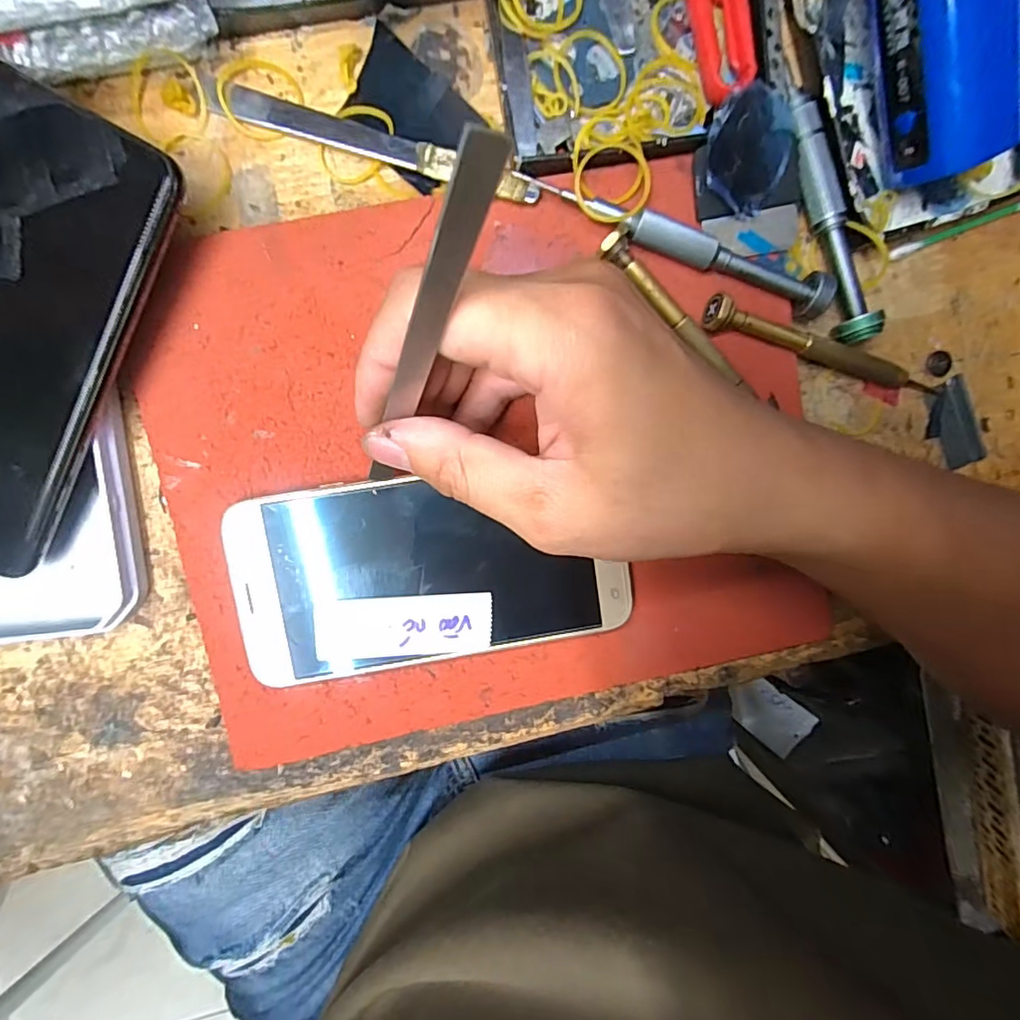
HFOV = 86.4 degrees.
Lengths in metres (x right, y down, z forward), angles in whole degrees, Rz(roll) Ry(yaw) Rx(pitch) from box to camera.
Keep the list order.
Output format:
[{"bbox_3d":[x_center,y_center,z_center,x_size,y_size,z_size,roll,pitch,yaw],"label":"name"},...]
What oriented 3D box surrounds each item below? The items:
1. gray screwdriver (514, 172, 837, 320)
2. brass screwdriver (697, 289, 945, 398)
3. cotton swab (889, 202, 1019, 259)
[{"bbox_3d":[0.064,-0.100,0.204,0.121,0.014,0.012,19,95,-7],"label":"gray screwdriver"},{"bbox_3d":[0.128,-0.065,0.217,0.105,0.013,0.013,14,95,-7],"label":"brass screwdriver"},{"bbox_3d":[0.187,-0.115,0.220,0.067,0.005,0.005,-21,98,-2],"label":"cotton swab"}]

